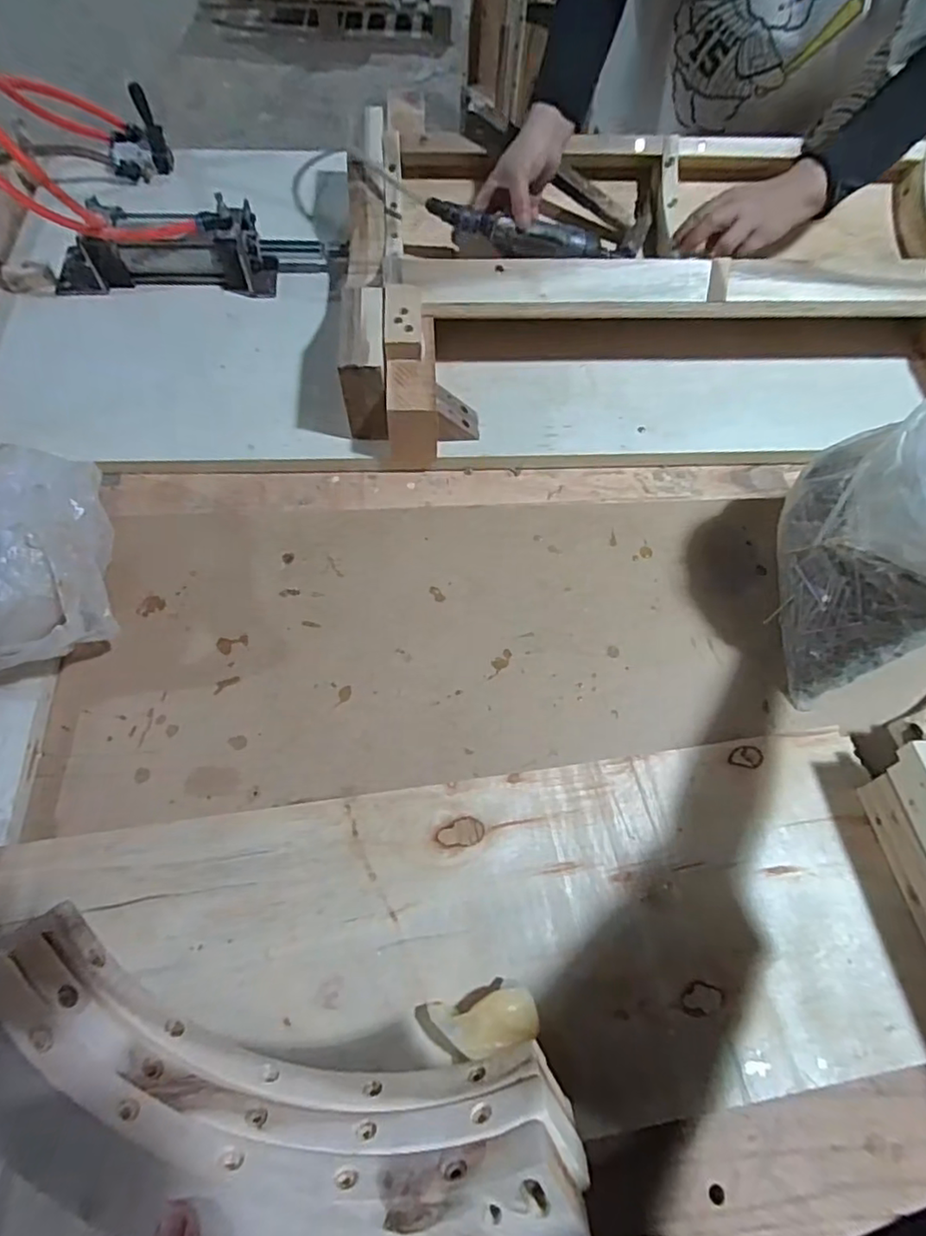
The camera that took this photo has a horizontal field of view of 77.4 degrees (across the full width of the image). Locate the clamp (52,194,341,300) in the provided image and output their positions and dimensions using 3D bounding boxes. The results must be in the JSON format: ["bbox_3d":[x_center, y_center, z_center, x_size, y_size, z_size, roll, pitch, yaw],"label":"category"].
[{"bbox_3d":[-0.320,-0.442,0.694,0.344,0.080,0.088,-6,66,-5],"label":"clamp"}]

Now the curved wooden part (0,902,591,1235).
[{"bbox_3d":[-0.087,0.216,0.249,0.273,0.066,0.093,14,66,4],"label":"curved wooden part"}]

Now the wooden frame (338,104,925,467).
[{"bbox_3d":[0.243,-0.400,0.693,0.749,0.125,0.444,-3,65,-4],"label":"wooden frame"}]

